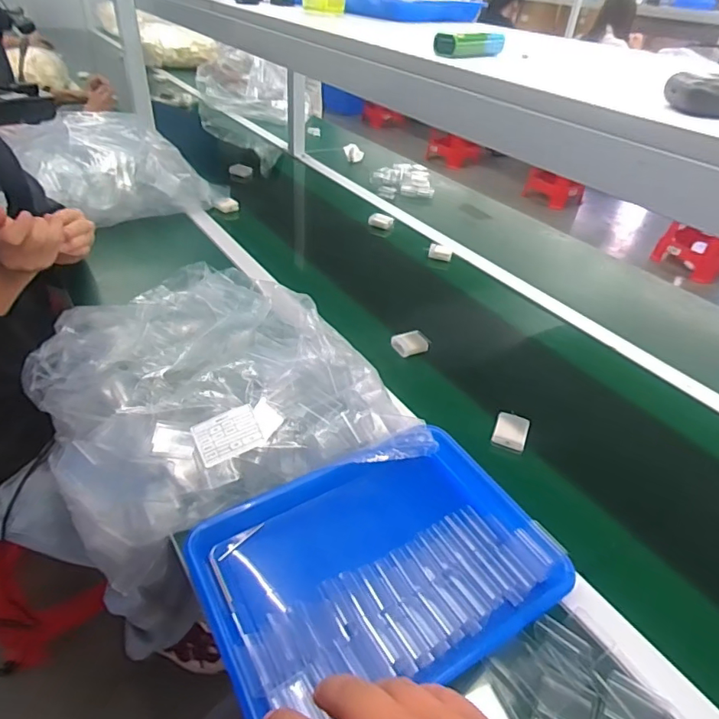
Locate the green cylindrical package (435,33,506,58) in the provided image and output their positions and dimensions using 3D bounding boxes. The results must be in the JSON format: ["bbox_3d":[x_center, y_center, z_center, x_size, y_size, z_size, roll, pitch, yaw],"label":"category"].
[{"bbox_3d":[0.112,-0.324,0.521,0.084,0.021,0.028,-25,47,-33],"label":"green cylindrical package"}]

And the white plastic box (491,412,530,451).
[{"bbox_3d":[0.203,0.097,0.679,0.042,0.020,0.053,18,40,17],"label":"white plastic box"}]

